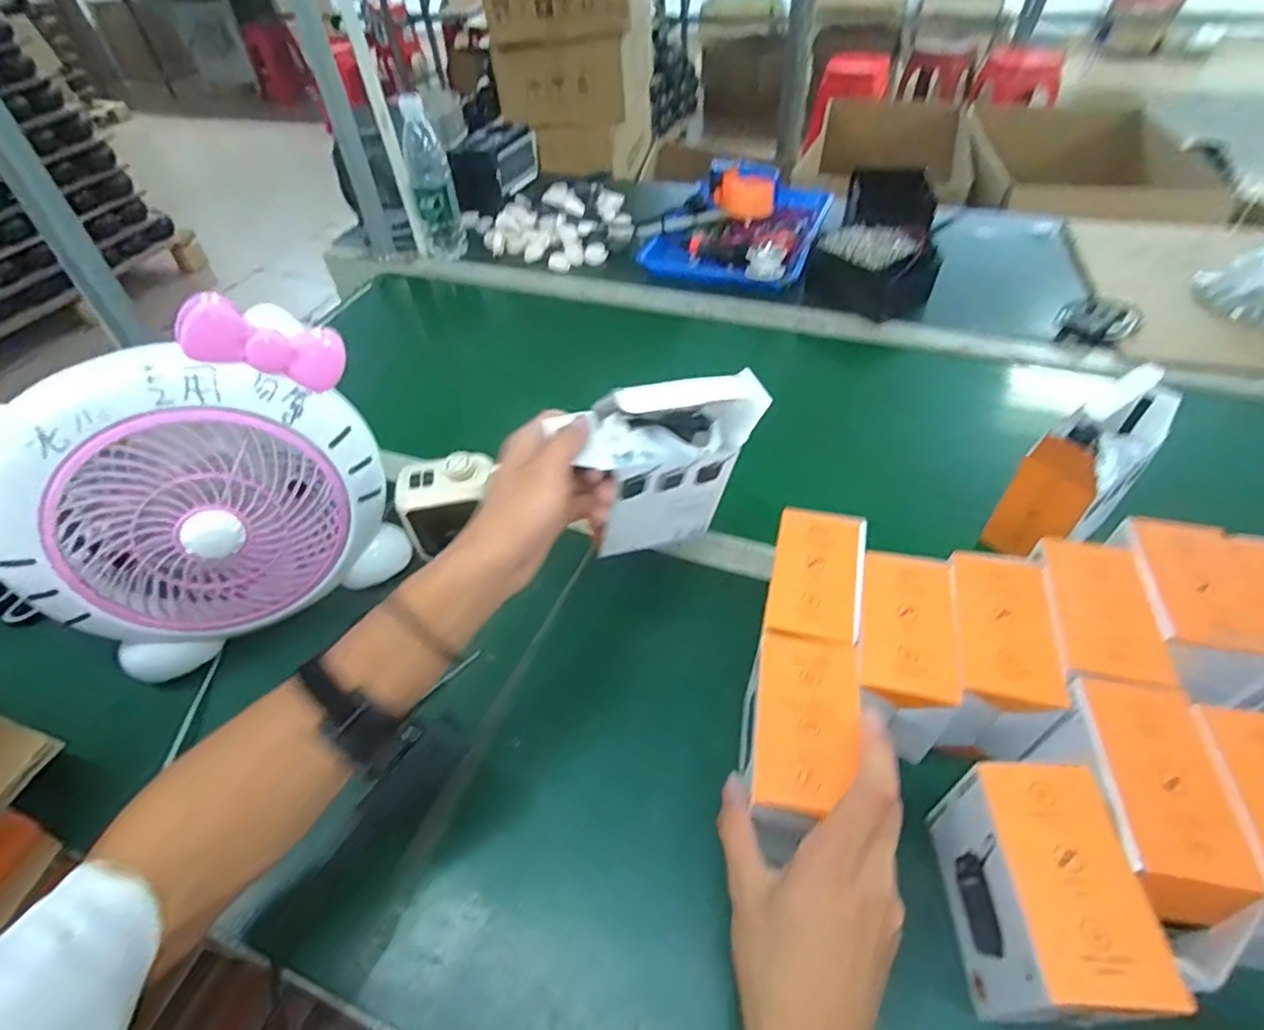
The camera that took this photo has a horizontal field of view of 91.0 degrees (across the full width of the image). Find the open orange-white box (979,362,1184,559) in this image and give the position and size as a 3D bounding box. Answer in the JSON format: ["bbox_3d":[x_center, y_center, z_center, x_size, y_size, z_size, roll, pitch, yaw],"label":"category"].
[{"bbox_3d":[0.397,-0.042,0.542,0.131,0.159,0.067,-33,54,-24],"label":"open orange-white box"}]

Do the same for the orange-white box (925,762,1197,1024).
[{"bbox_3d":[0.225,0.215,0.351,0.075,0.099,0.114,-1,48,2],"label":"orange-white box"}]

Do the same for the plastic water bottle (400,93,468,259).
[{"bbox_3d":[-0.321,-0.528,0.997,0.067,0.221,0.055,-14,48,-9],"label":"plastic water bottle"}]

